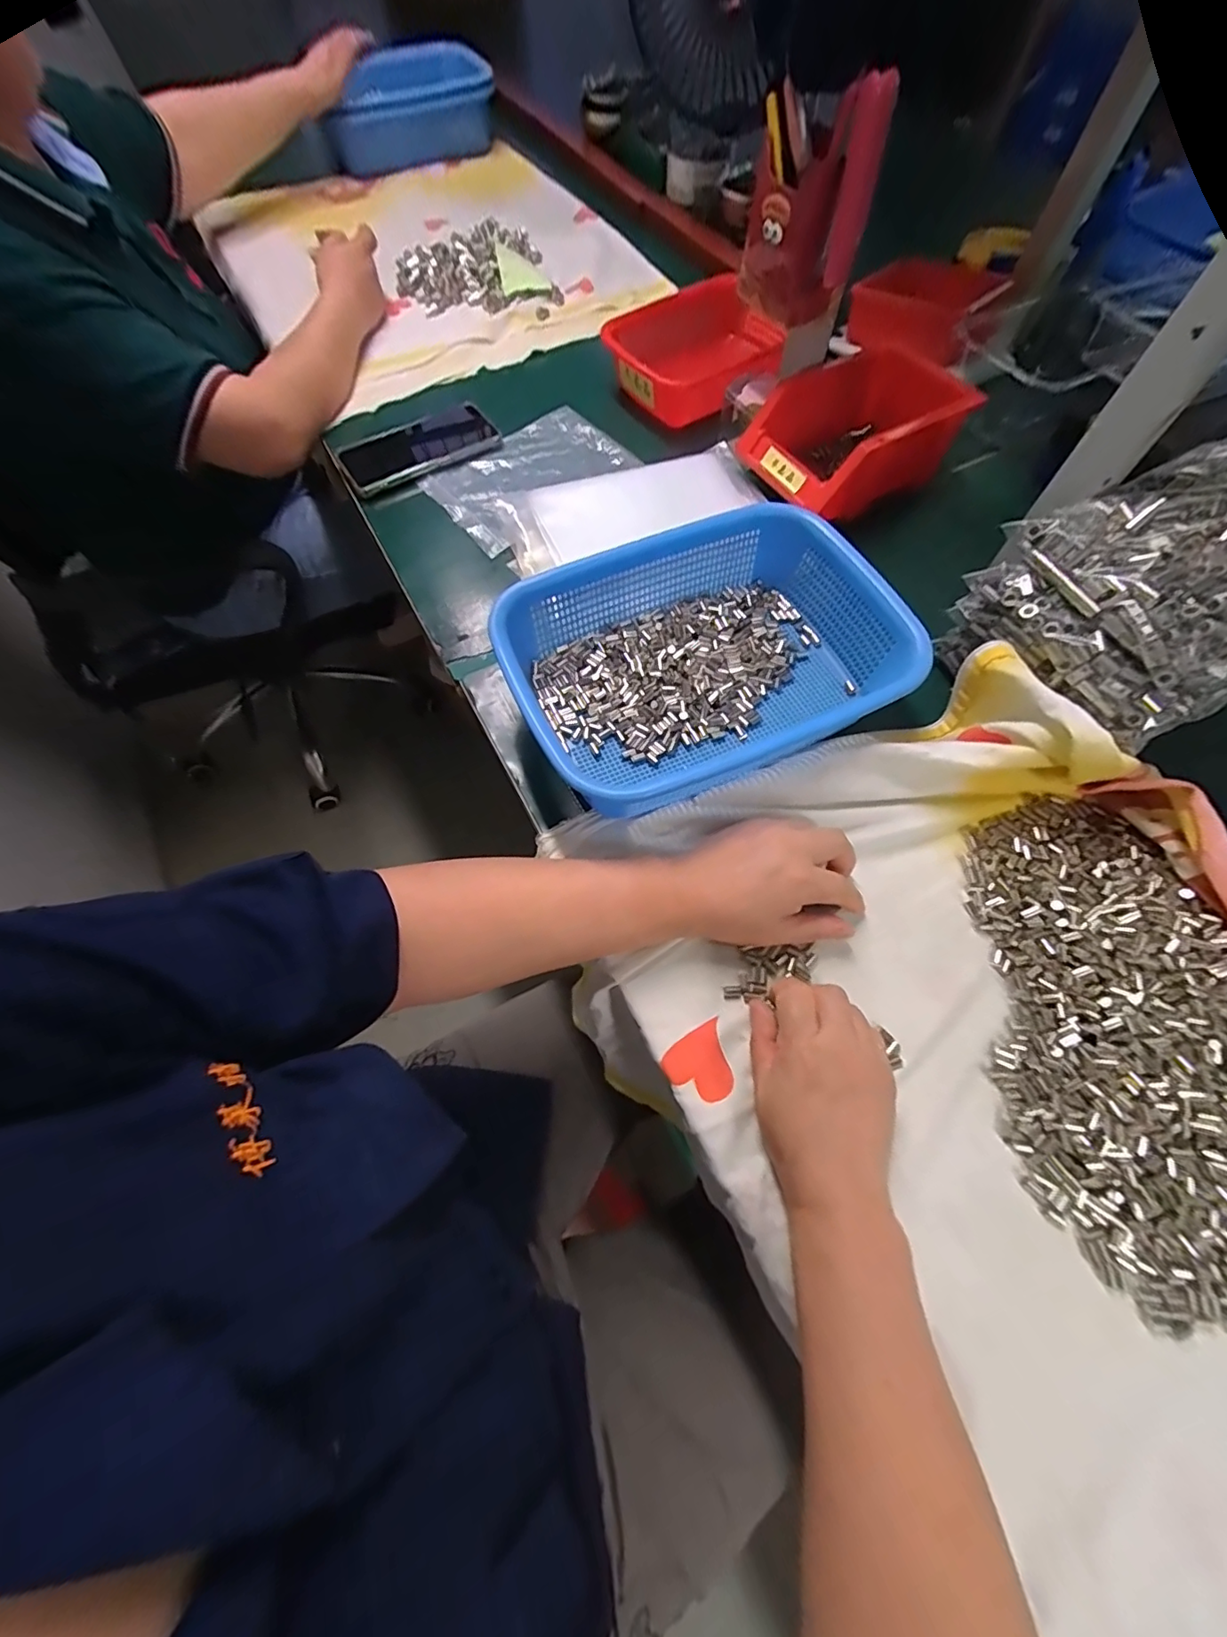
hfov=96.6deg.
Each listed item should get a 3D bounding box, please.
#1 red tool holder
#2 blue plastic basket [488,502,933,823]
[{"bbox_3d":[0.149,-0.471,0.424,0.083,0.126,0.064,7,66,4],"label":"red tool holder"},{"bbox_3d":[0.067,-0.121,0.425,0.294,0.070,0.205,-20,67,-8],"label":"blue plastic basket"}]

